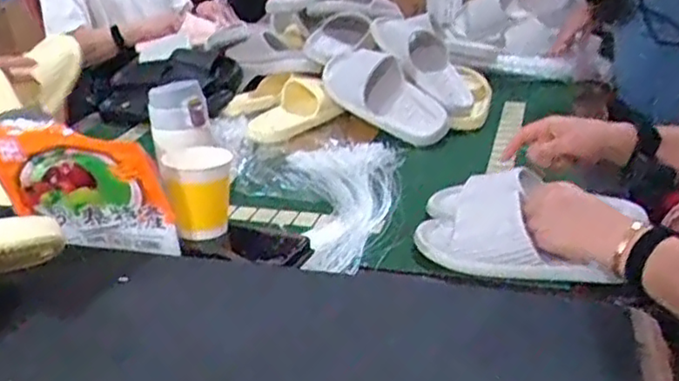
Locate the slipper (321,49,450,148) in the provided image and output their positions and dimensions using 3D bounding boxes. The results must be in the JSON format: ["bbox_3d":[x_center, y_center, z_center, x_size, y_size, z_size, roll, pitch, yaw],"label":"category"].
[{"bbox_3d":[0.081,-0.195,1.283,0.294,0.119,0.092,37,40,21],"label":"slipper"}]

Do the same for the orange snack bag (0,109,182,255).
[{"bbox_3d":[-0.252,-0.005,0.684,0.174,0.157,0.040,2,40,13],"label":"orange snack bag"}]

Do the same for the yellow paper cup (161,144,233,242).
[{"bbox_3d":[-0.150,-0.002,0.747,0.069,0.086,0.081,-10,26,-17],"label":"yellow paper cup"}]

